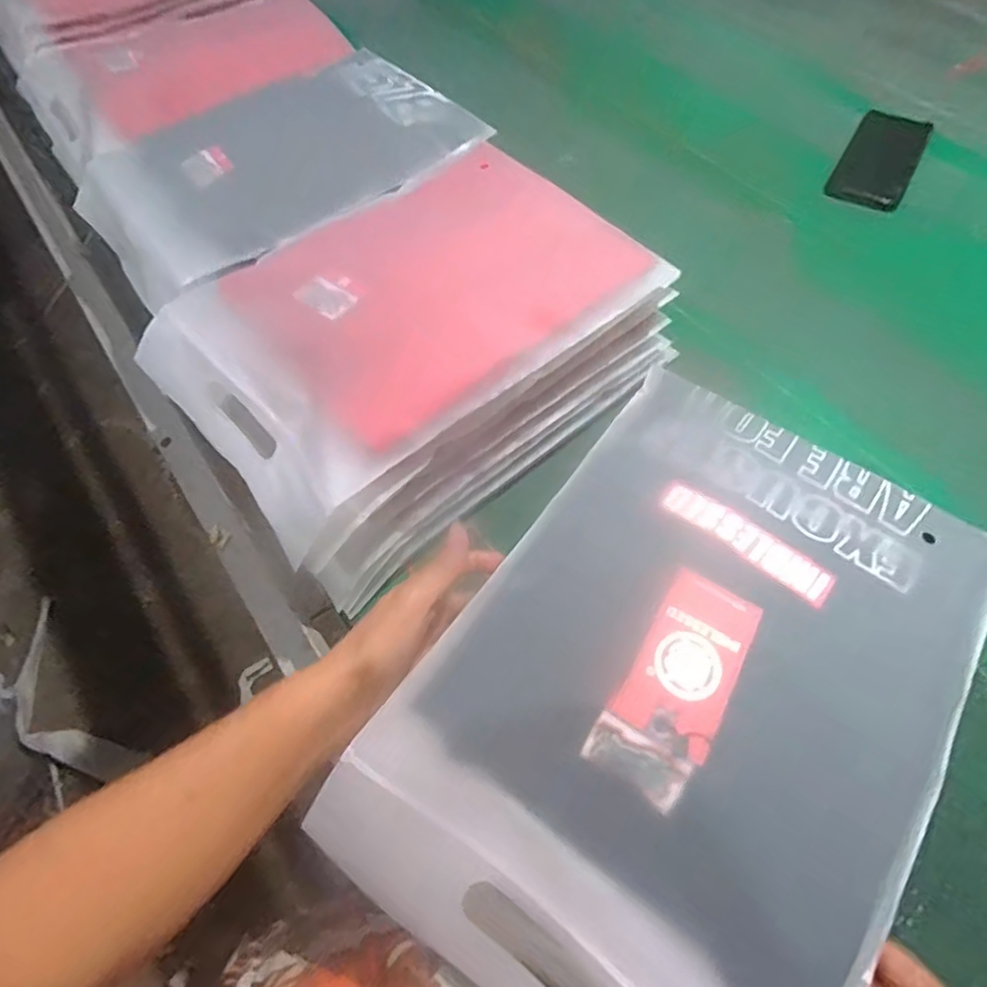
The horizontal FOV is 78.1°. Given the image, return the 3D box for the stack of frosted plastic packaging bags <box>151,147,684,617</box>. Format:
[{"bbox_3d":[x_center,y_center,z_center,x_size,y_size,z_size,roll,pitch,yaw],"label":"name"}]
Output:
[{"bbox_3d":[-0.065,-0.129,0.493,0.355,0.105,0.251,-37,64,-14],"label":"stack of frosted plastic packaging bags"}]

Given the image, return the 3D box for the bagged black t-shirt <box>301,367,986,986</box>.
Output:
[{"bbox_3d":[0.104,0.097,0.321,0.236,0.030,0.345,33,68,17],"label":"bagged black t-shirt"}]

